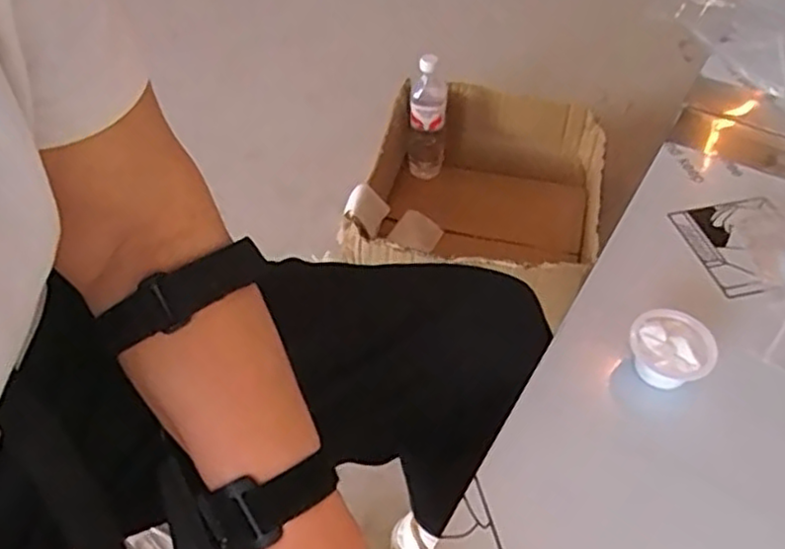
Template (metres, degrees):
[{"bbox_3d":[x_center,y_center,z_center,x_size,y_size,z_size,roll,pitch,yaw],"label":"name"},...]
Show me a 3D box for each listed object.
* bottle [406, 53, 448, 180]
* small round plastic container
[{"bbox_3d":[0.062,-0.275,1.233,0.068,0.209,0.065,6,49,5],"label":"bottle"},{"bbox_3d":[0.185,0.054,0.466,0.049,0.036,0.051,0,49,0],"label":"small round plastic container"}]

